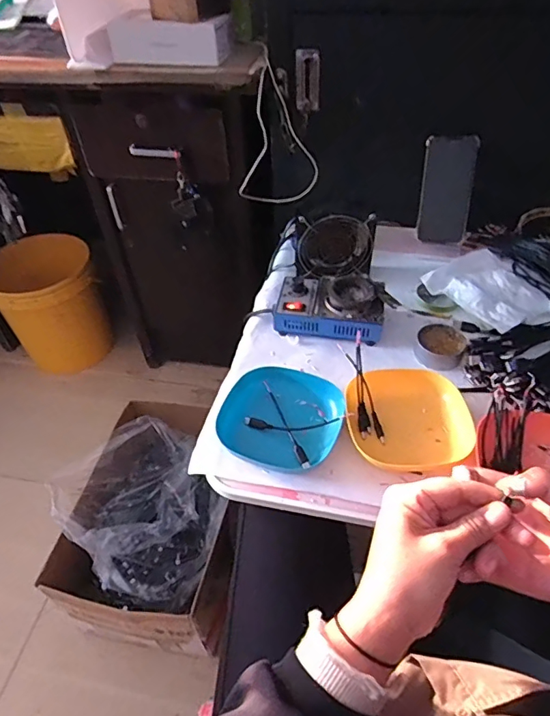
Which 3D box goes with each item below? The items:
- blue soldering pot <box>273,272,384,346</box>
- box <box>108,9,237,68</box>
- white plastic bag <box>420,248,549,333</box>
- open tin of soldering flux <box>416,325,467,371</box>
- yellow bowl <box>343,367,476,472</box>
[{"bbox_3d":[0.078,-0.075,0.700,0.151,0.060,0.098,5,47,7],"label":"blue soldering pot"},{"bbox_3d":[-0.160,-0.491,0.751,0.182,0.053,0.063,5,47,7],"label":"box"},{"bbox_3d":[0.338,-0.103,0.740,0.164,0.040,0.159,-27,51,-21],"label":"white plastic bag"},{"bbox_3d":[0.224,-0.016,0.661,0.061,0.038,0.065,-1,46,2],"label":"open tin of soldering flux"},{"bbox_3d":[0.150,0.066,0.573,0.136,0.034,0.139,-6,46,-3],"label":"yellow bowl"}]

